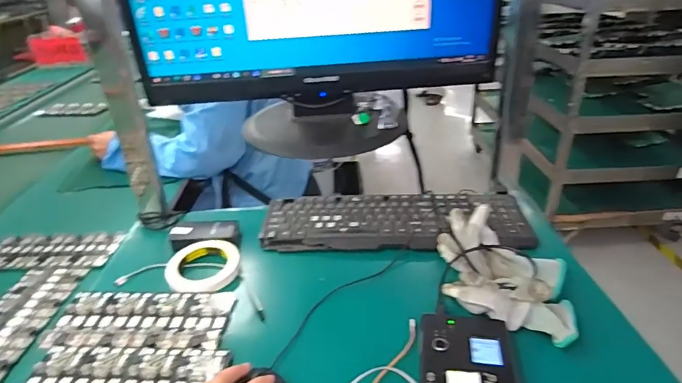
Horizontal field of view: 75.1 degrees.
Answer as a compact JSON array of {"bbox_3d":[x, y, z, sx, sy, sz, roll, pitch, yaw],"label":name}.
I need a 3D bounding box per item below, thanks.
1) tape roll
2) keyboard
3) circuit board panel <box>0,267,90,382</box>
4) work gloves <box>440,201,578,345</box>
[{"bbox_3d":[-0.204,0.110,0.664,0.104,0.027,0.100,-2,29,1],"label":"tape roll"},{"bbox_3d":[0.086,0.042,0.744,0.423,0.028,0.153,1,29,6],"label":"keyboard"},{"bbox_3d":[-0.461,0.181,0.632,0.104,0.009,0.222,-2,29,1],"label":"circuit board panel"},{"bbox_3d":[0.214,0.100,0.597,0.163,0.048,0.207,5,30,14],"label":"work gloves"}]

